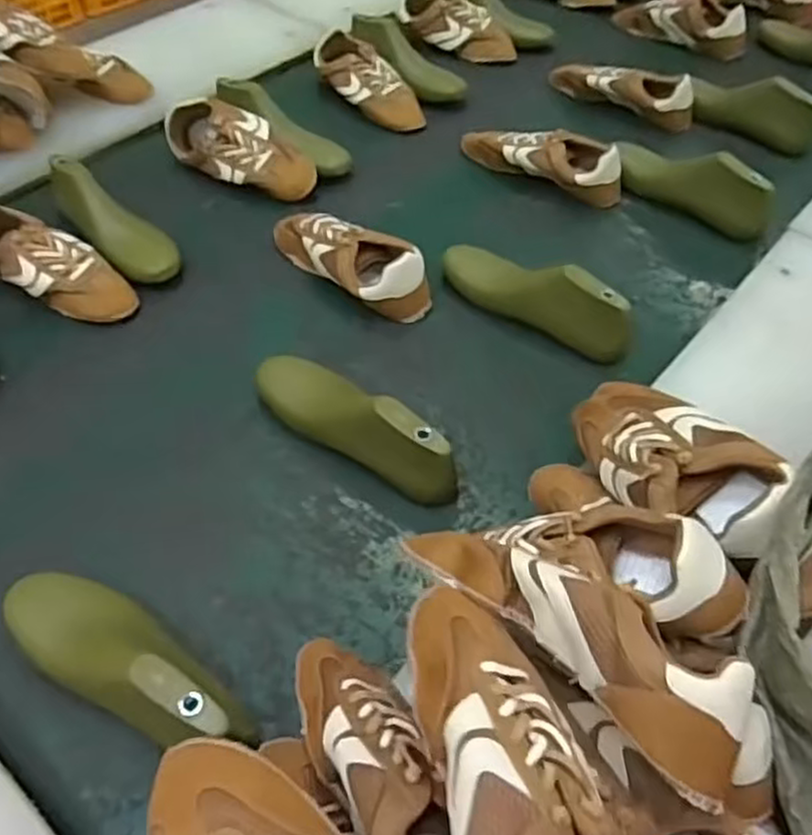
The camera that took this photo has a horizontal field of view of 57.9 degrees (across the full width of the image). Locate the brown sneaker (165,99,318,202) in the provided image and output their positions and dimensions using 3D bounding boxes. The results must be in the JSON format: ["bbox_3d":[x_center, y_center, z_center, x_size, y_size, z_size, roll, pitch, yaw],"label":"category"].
[{"bbox_3d":[-0.236,-0.385,1.049,0.231,0.074,0.083,30,58,20],"label":"brown sneaker"}]

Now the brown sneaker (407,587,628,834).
[{"bbox_3d":[0.067,0.199,0.384,0.100,0.085,0.235,-9,49,-8],"label":"brown sneaker"}]

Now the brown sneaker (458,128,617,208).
[{"bbox_3d":[0.191,-0.376,1.058,0.253,0.065,0.073,23,56,16],"label":"brown sneaker"}]

